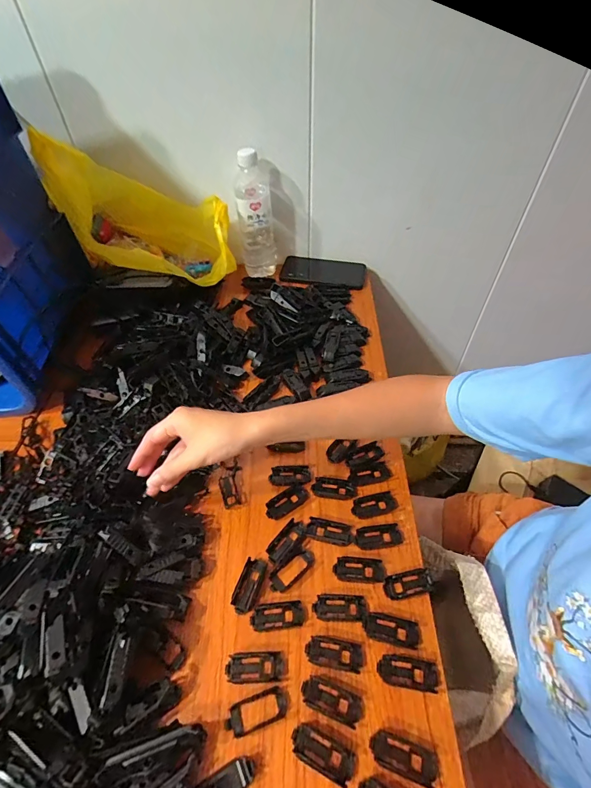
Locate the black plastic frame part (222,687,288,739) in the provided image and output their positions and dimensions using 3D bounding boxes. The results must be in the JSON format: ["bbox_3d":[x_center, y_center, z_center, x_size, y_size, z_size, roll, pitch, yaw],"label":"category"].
[{"bbox_3d":[-0.033,0.265,0.302,0.052,0.004,0.021,-13,51,-10],"label":"black plastic frame part"}]

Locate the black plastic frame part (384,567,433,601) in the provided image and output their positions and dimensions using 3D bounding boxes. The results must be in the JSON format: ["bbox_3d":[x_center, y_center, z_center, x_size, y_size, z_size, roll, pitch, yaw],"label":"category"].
[{"bbox_3d":[0.112,0.187,0.359,0.048,0.011,0.022,-9,50,-7],"label":"black plastic frame part"}]

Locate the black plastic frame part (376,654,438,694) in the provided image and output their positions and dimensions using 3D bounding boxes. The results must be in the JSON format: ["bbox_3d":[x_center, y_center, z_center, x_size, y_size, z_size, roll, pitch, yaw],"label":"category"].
[{"bbox_3d":[0.098,0.241,0.314,0.050,0.007,0.022,6,50,6],"label":"black plastic frame part"}]

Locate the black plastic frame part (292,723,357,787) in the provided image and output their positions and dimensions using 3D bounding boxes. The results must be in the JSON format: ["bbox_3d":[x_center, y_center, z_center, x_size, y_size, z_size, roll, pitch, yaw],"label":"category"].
[{"bbox_3d":[0.022,0.282,0.285,0.050,0.009,0.022,19,53,17],"label":"black plastic frame part"}]

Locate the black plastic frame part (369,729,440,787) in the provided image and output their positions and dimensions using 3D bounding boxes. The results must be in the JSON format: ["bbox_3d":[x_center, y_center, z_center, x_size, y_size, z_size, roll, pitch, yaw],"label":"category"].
[{"bbox_3d":[0.085,0.283,0.284,0.051,0.006,0.021,14,51,13],"label":"black plastic frame part"}]

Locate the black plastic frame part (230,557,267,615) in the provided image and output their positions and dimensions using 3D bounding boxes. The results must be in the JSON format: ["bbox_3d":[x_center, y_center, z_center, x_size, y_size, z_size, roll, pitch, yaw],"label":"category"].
[{"bbox_3d":[-0.046,0.191,0.364,0.022,0.007,0.050,16,52,14],"label":"black plastic frame part"}]

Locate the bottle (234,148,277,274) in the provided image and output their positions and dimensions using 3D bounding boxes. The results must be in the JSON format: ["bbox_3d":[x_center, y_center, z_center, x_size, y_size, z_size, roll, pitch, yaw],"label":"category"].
[{"bbox_3d":[-0.073,-0.317,0.659,0.063,0.206,0.064,-3,50,-1],"label":"bottle"}]

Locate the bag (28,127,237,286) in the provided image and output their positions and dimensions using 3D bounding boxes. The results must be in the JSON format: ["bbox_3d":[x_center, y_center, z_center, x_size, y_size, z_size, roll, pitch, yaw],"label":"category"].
[{"bbox_3d":[-0.236,-0.285,0.583,0.273,0.196,0.140,4,50,5],"label":"bag"}]

